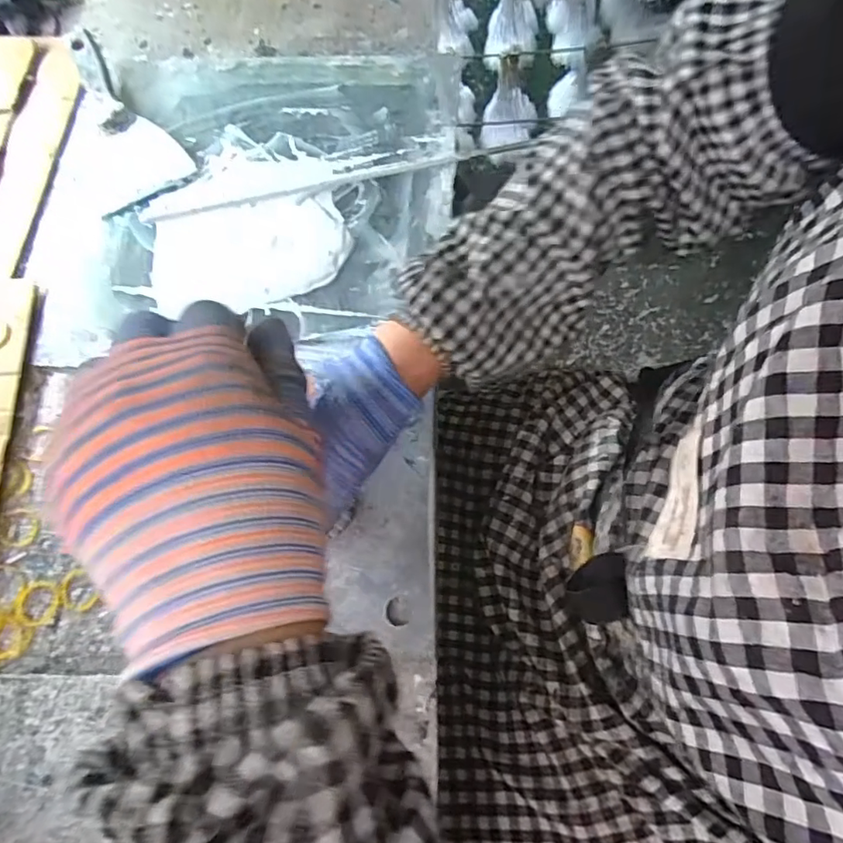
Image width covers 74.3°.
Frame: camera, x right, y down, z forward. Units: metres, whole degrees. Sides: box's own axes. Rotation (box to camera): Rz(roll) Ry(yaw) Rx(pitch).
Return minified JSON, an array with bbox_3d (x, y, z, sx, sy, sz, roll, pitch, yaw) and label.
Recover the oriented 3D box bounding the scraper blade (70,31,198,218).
[{"bbox_3d":[-0.288,-0.287,0.520,0.087,0.016,0.190,-27,83,-8],"label":"scraper blade"}]

